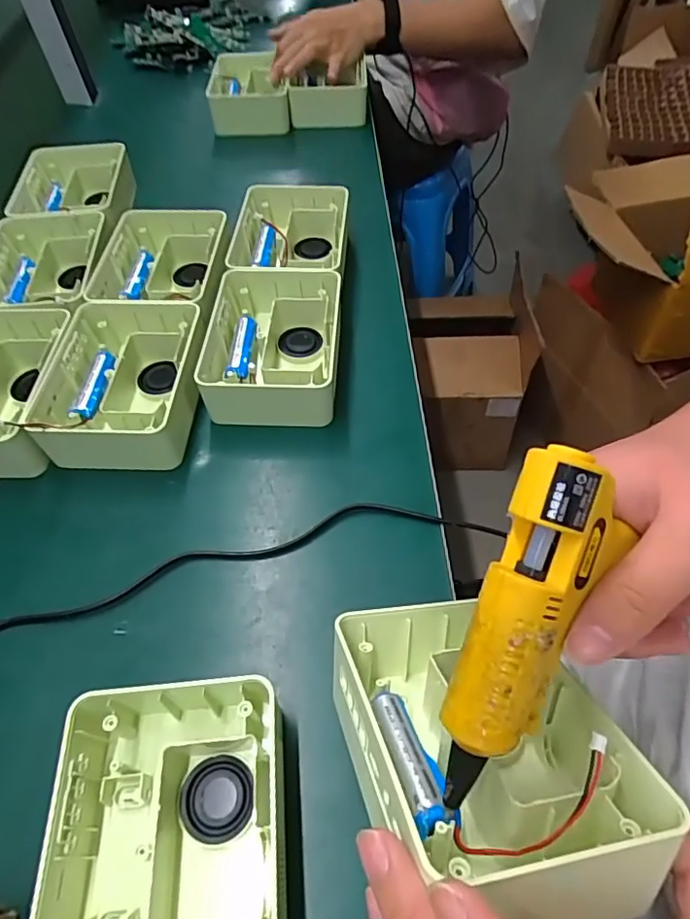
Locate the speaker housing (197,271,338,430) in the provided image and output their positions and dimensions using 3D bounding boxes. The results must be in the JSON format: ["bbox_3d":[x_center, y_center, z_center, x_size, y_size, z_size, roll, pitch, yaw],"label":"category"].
[{"bbox_3d":[-0.059,-0.098,0.463,0.105,0.050,0.141,0,54,4],"label":"speaker housing"}]

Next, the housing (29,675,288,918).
[{"bbox_3d":[-0.086,0.186,0.262,0.109,0.049,0.143,-6,54,0],"label":"housing"}]

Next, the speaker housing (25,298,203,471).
[{"bbox_3d":[-0.175,-0.060,0.440,0.117,0.048,0.151,-3,54,2],"label":"speaker housing"}]

